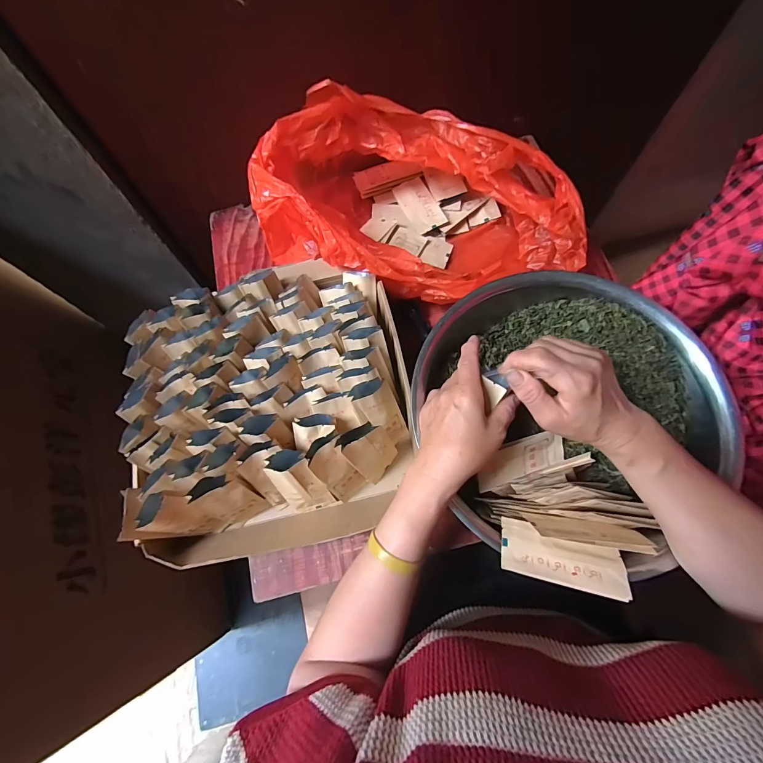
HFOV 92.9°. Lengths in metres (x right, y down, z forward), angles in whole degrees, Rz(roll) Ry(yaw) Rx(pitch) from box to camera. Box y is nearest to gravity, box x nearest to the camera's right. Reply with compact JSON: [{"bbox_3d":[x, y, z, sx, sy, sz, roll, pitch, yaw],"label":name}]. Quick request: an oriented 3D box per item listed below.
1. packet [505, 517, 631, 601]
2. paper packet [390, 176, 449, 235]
[{"bbox_3d":[0.171,0.166,0.344,0.110,0.005,0.048,11,50,11],"label":"packet"},{"bbox_3d":[0.063,-0.295,0.601,0.051,0.011,0.110,-25,71,-7],"label":"paper packet"}]

